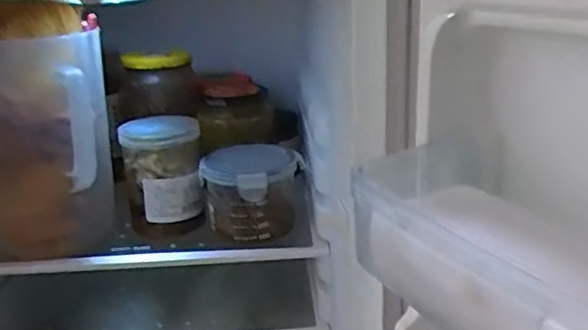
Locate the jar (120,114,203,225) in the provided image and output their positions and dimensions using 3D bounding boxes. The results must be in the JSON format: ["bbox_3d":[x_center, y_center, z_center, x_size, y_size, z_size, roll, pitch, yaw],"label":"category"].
[{"bbox_3d":[-0.139,0.005,0.654,0.077,0.103,0.067,-5,20,-6],"label":"jar"}]

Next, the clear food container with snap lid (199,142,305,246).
[{"bbox_3d":[-0.044,0.027,0.646,0.101,0.082,0.097,-5,20,-4],"label":"clear food container with snap lid"}]

